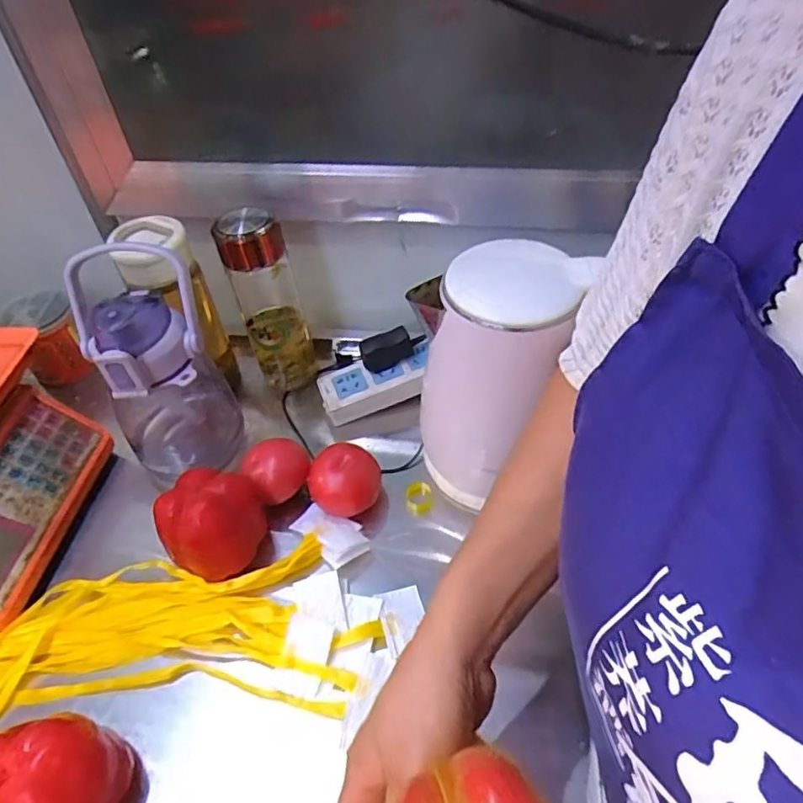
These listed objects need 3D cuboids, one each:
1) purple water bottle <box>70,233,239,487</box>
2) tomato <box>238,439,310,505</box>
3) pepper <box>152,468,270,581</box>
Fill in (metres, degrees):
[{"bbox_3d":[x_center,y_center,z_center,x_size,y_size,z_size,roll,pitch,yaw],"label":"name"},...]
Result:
[{"bbox_3d":[-0.226,-0.023,0.549,0.112,0.226,0.098,-27,51,-18],"label":"purple water bottle"},{"bbox_3d":[-0.118,0.069,0.563,0.056,0.055,0.049,-35,54,-24],"label":"tomato"},{"bbox_3d":[-0.168,0.106,0.516,0.075,0.073,0.084,22,53,23],"label":"pepper"}]

